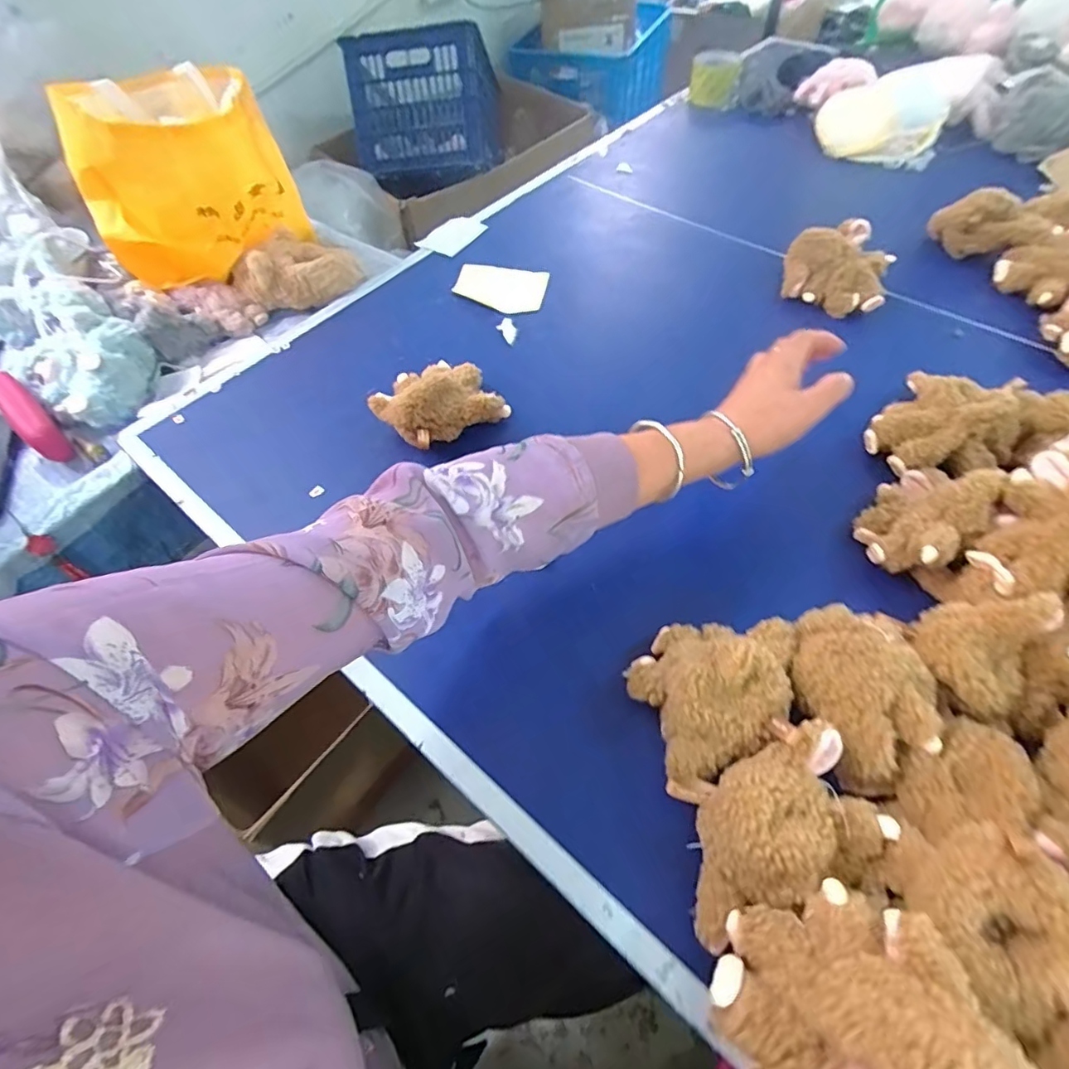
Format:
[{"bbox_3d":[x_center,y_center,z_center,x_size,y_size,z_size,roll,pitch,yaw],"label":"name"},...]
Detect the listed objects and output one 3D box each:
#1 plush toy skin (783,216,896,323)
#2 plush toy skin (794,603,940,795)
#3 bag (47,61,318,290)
[{"bbox_3d":[0.370,-0.331,0.662,0.113,0.059,0.105,14,60,12],"label":"plush toy skin"},{"bbox_3d":[0.225,0.107,0.373,0.076,0.046,0.115,-20,59,-9],"label":"plush toy skin"},{"bbox_3d":[-0.428,-0.443,0.675,0.215,0.184,0.174,0,58,3],"label":"bag"}]

